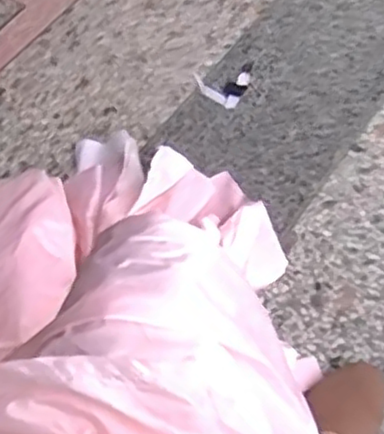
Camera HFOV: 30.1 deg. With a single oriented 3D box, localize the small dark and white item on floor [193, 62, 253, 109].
[{"bbox_3d":[0.054,-0.207,1.141,0.091,0.007,0.081,-8,61,-1],"label":"small dark and white item on floor"}]

